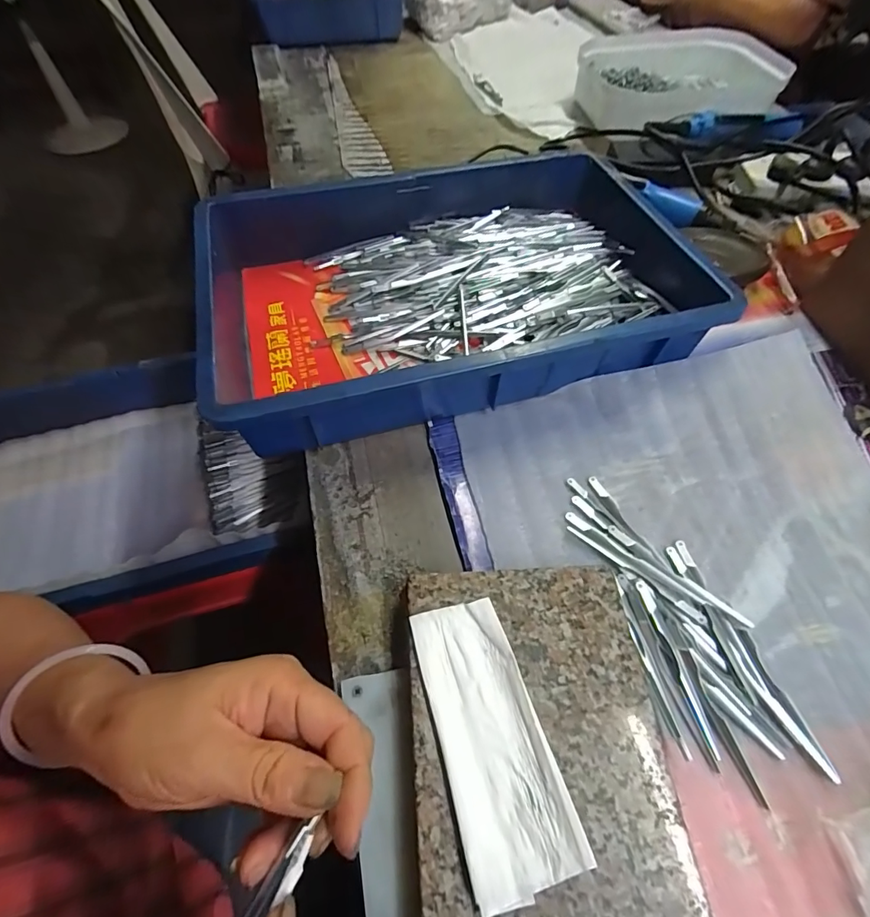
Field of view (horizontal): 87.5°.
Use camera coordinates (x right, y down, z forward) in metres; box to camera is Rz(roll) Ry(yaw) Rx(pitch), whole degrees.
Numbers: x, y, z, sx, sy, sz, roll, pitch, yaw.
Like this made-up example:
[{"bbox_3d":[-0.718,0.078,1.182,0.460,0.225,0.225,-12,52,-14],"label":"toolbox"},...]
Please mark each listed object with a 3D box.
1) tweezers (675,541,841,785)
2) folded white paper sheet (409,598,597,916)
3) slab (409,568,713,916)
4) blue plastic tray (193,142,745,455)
[{"bbox_3d":[0.198,0.122,0.293,0.018,0.006,0.147,-15,59,-9],"label":"tweezers"},{"bbox_3d":[0.028,0.143,0.240,0.054,0.008,0.131,-15,56,-5],"label":"folded white paper sheet"},{"bbox_3d":[0.058,0.179,0.236,0.130,0.033,0.237,-4,58,-1],"label":"slab"},{"bbox_3d":[0.019,-0.172,0.426,0.436,0.078,0.281,-14,58,-8],"label":"blue plastic tray"}]

